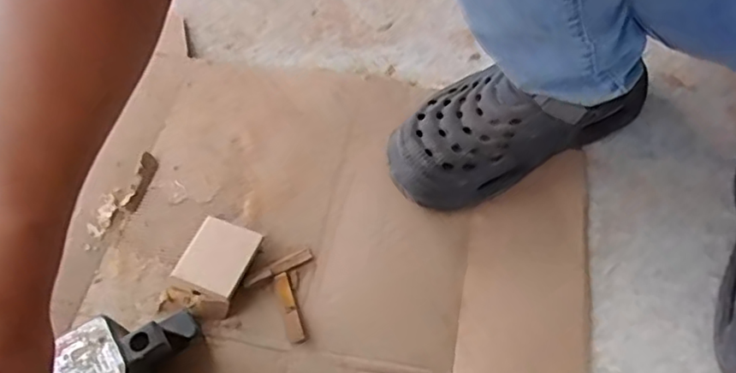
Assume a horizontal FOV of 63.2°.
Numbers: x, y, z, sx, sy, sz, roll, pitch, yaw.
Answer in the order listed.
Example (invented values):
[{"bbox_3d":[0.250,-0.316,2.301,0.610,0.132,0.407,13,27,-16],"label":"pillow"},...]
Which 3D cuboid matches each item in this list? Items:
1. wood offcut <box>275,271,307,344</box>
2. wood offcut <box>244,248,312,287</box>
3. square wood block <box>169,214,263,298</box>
[{"bbox_3d":[-0.073,0.111,0.555,0.013,0.009,0.070,-18,57,-8],"label":"wood offcut"},{"bbox_3d":[-0.087,0.079,0.579,0.069,0.005,0.013,-26,59,-13],"label":"wood offcut"},{"bbox_3d":[-0.145,0.067,0.581,0.066,0.020,0.071,21,60,16],"label":"square wood block"}]

